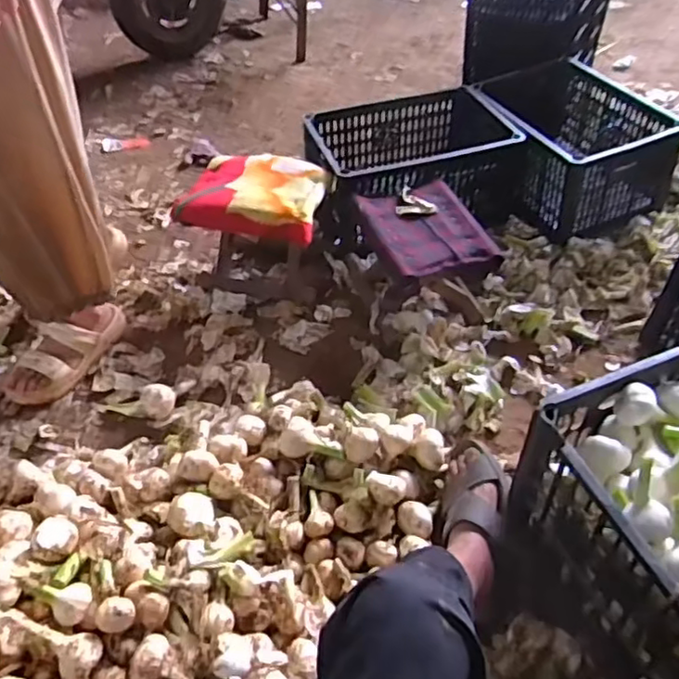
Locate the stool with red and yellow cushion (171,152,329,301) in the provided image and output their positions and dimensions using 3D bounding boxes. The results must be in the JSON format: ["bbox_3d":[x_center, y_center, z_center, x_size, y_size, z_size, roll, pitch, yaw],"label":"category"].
[{"bbox_3d":[-0.171,-0.245,1.372,0.276,0.241,0.225,9,46,8],"label":"stool with red and yellow cushion"}]

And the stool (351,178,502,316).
[{"bbox_3d":[0.170,-0.155,1.278,0.223,0.210,0.239,-16,48,-16],"label":"stool"}]

